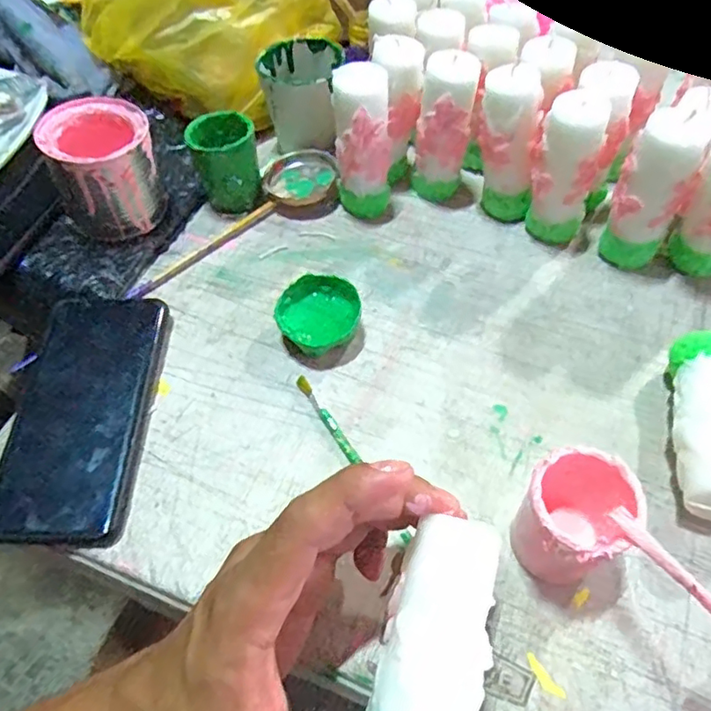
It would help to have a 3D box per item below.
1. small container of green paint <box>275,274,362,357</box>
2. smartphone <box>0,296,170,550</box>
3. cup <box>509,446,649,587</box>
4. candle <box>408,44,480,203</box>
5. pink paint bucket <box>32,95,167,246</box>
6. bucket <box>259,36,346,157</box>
[{"bbox_3d":[-0.024,-0.025,0.391,0.054,0.027,0.049,-7,55,-7],"label":"small container of green paint"},{"bbox_3d":[-0.164,0.030,0.357,0.078,0.011,0.163,1,55,-1],"label":"smartphone"},{"bbox_3d":[0.105,0.082,0.291,0.048,0.065,0.053,37,61,22],"label":"cup"},{"bbox_3d":[0.066,-0.168,0.439,0.037,0.107,0.034,8,55,4],"label":"candle"},{"bbox_3d":[-0.179,-0.134,0.427,0.067,0.075,0.066,1,55,-1],"label":"pink paint bucket"},{"bbox_3d":[-0.043,-0.213,0.481,0.063,0.060,0.067,7,55,3],"label":"bucket"}]

